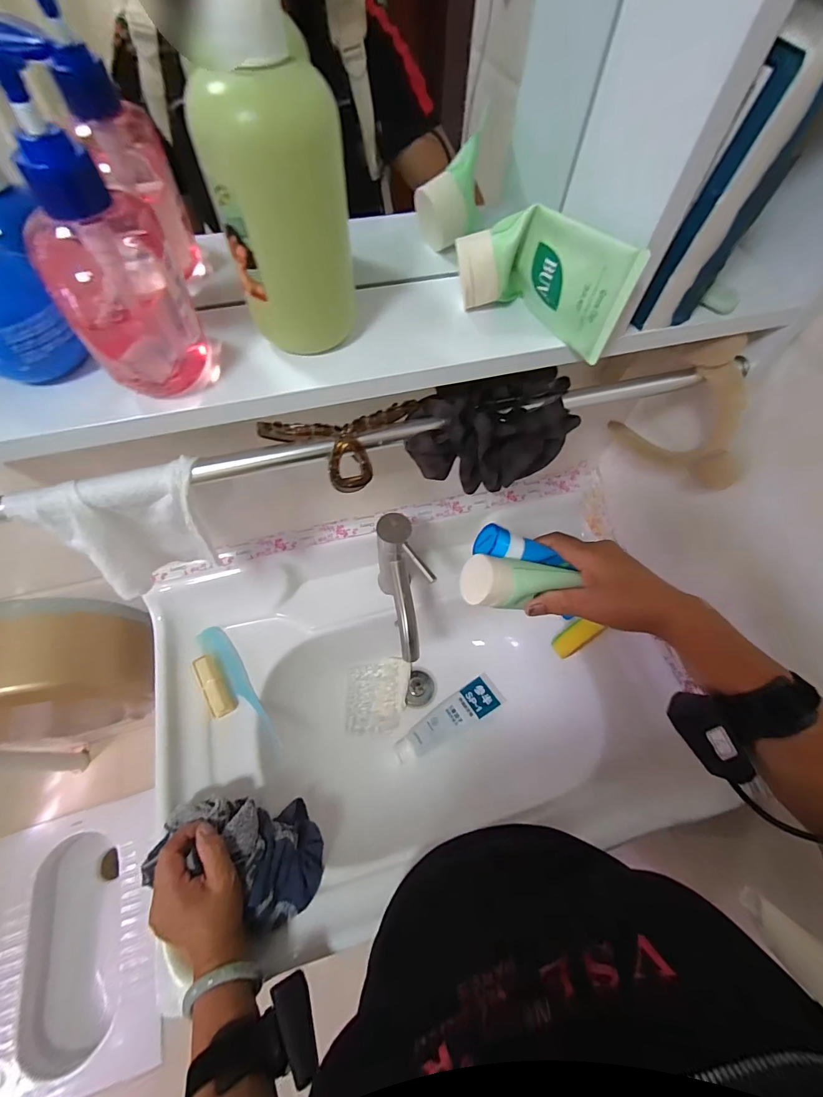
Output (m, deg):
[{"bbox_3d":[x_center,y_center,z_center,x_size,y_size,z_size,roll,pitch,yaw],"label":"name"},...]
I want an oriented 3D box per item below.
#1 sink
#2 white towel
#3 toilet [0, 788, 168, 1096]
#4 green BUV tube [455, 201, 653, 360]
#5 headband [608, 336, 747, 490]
[{"bbox_3d":[0.015,0.216,0.621,0.671,0.200,0.467,-15,63,-10],"label":"sink"},{"bbox_3d":[-0.221,-0.010,0.352,0.121,0.128,0.048,-27,66,-15],"label":"white towel"},{"bbox_3d":[-0.875,1.023,1.081,0.364,0.150,0.592,-12,63,-8],"label":"toilet"},{"bbox_3d":[0.089,-0.183,0.277,0.111,0.062,0.042,26,64,12],"label":"green BUV tube"},{"bbox_3d":[0.285,-0.131,0.421,0.030,0.153,0.136,-32,67,-17],"label":"headband"}]

